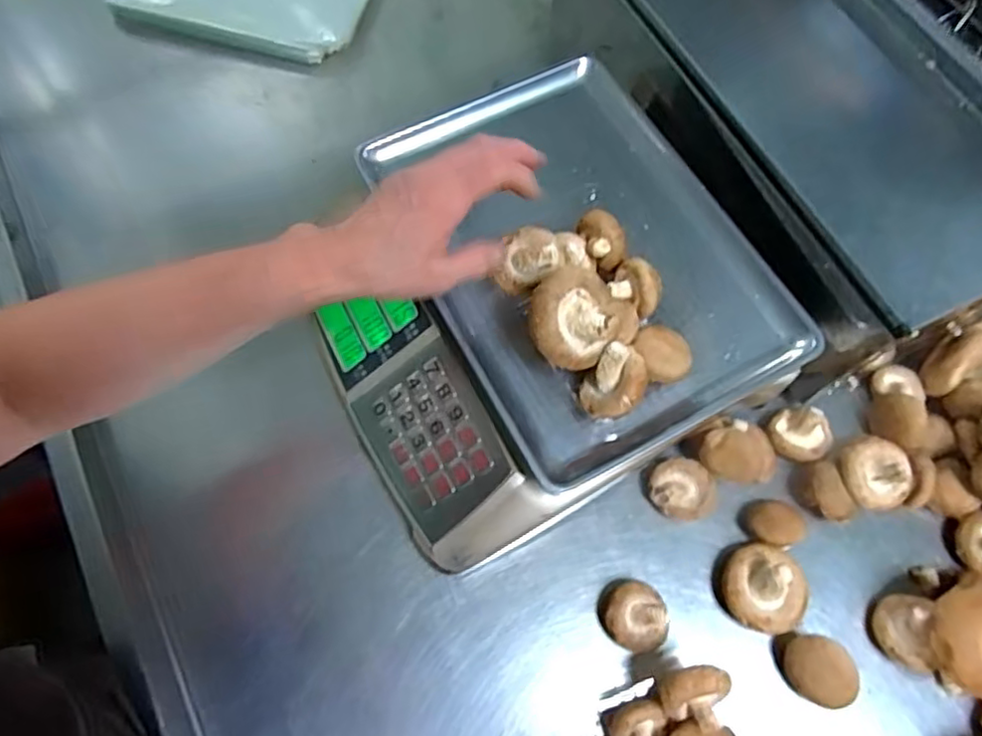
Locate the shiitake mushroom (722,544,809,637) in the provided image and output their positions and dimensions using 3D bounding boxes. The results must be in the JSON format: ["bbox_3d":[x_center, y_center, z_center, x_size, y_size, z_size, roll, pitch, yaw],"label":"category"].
[{"bbox_3d":[0.211,0.168,0.482,0.061,0.046,0.063,0,68,-1],"label":"shiitake mushroom"}]

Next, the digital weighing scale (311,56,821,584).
[{"bbox_3d":[0.033,-0.057,0.516,0.336,0.154,0.322,-27,71,-11],"label":"digital weighing scale"}]

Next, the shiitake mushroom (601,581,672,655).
[{"bbox_3d":[0.108,0.191,0.483,0.048,0.026,0.049,0,68,-1],"label":"shiitake mushroom"}]

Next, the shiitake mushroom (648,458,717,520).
[{"bbox_3d":[0.157,0.100,0.520,0.051,0.033,0.047,0,68,-1],"label":"shiitake mushroom"}]

